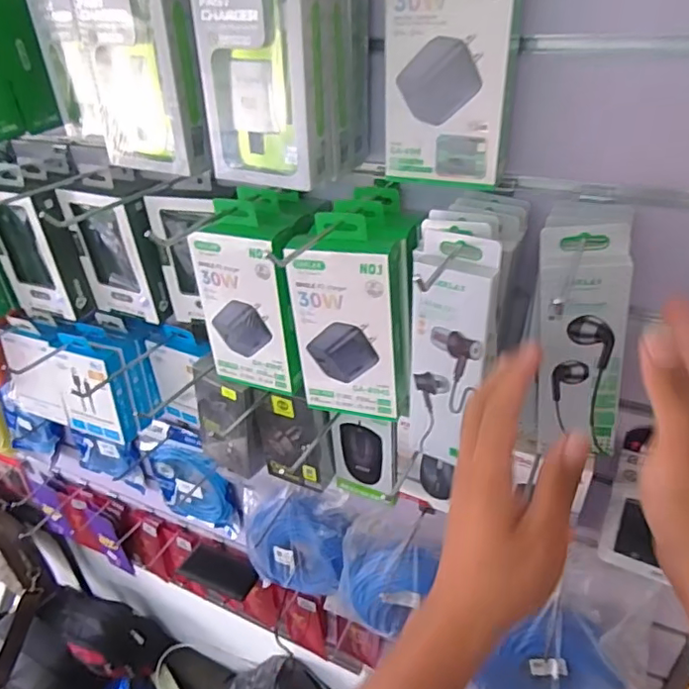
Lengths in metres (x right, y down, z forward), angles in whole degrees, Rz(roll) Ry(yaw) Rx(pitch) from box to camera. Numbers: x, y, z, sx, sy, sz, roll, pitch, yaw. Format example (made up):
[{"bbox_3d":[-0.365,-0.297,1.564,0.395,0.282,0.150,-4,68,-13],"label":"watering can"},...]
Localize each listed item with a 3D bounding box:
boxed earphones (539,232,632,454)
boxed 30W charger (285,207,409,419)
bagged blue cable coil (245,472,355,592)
[{"bbox_3d":[0.184,0.005,0.438,0.060,0.191,0.018,1,30,19],"label":"boxed earphones"},{"bbox_3d":[0.008,-0.022,0.492,0.098,0.180,0.037,9,36,18],"label":"boxed 30W charger"},{"bbox_3d":[-0.081,0.288,0.834,0.192,0.198,0.044,13,38,23],"label":"bagged blue cable coil"}]

